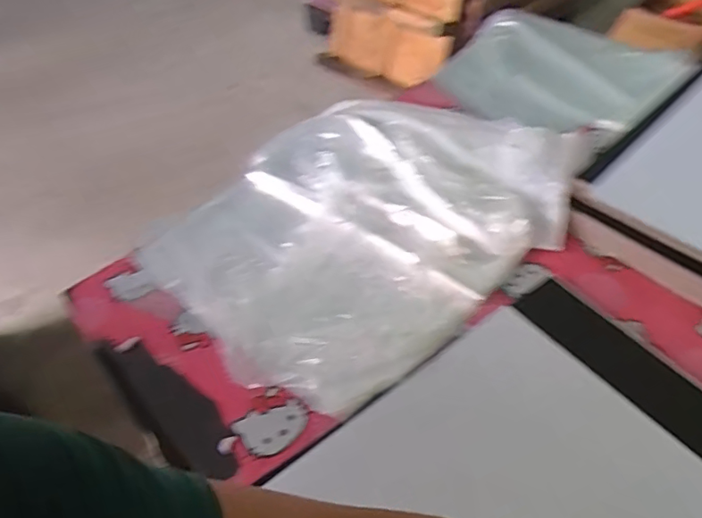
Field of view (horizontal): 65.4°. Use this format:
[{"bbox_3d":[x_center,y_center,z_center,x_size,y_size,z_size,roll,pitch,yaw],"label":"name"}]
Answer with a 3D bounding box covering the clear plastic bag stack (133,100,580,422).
[{"bbox_3d":[0.025,-0.092,0.859,0.634,0.069,0.497,-33,56,-26],"label":"clear plastic bag stack"}]

